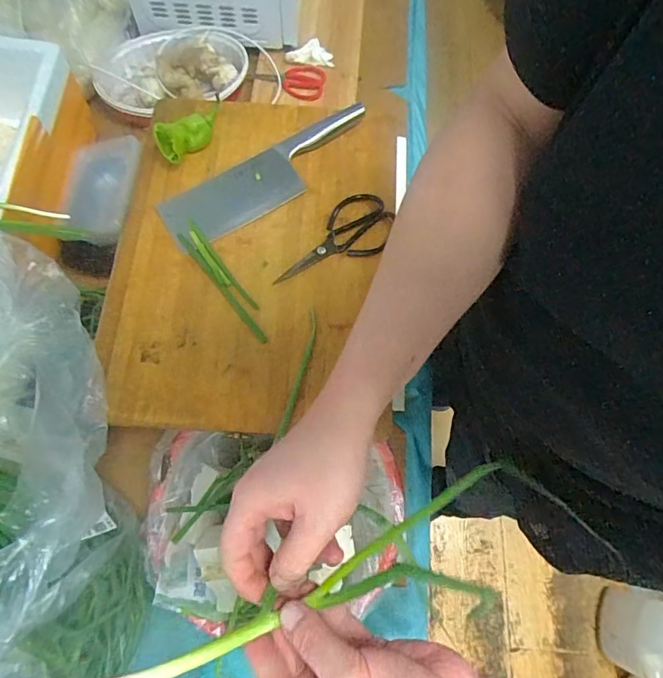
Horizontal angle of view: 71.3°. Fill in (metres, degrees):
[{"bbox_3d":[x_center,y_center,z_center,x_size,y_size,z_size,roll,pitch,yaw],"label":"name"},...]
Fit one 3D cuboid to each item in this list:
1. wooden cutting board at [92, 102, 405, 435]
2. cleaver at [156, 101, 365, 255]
[{"bbox_3d":[-0.097,-0.120,0.577,0.344,0.026,0.456,3,70,1],"label":"wooden cutting board"},{"bbox_3d":[-0.079,-0.214,0.603,0.295,0.024,0.079,-31,73,-11],"label":"cleaver"}]

